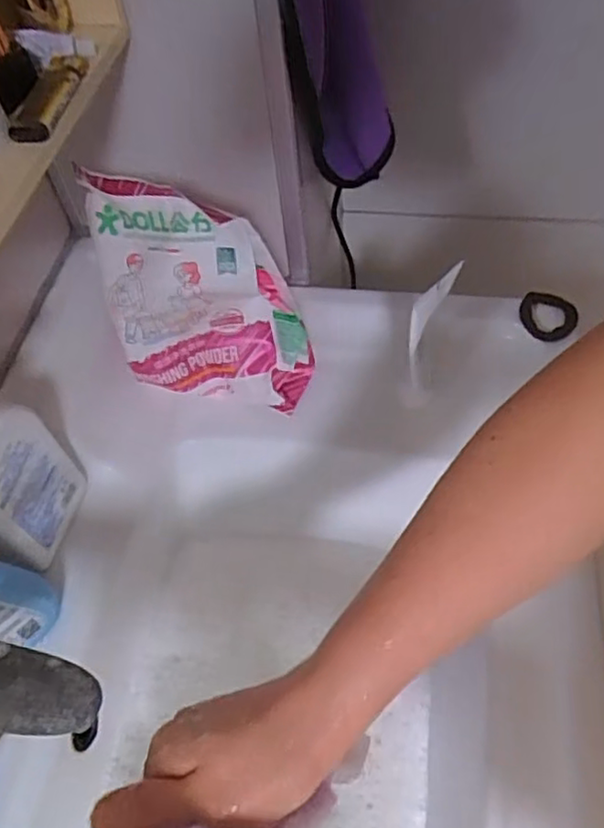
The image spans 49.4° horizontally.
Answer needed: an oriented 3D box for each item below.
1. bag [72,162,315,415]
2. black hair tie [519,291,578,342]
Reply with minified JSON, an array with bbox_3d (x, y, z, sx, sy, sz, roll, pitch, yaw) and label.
[{"bbox_3d":[-0.081,-0.087,0.527,0.161,0.200,0.062,6,55,10],"label":"bag"},{"bbox_3d":[0.223,-0.089,0.595,0.049,0.011,0.054,13,57,15],"label":"black hair tie"}]

